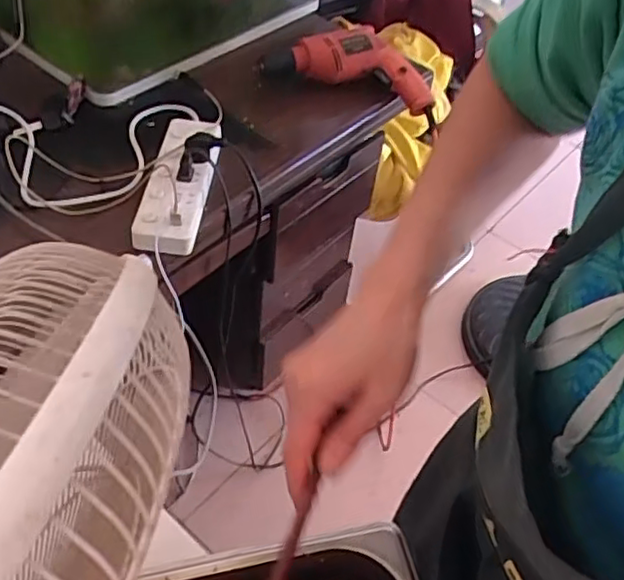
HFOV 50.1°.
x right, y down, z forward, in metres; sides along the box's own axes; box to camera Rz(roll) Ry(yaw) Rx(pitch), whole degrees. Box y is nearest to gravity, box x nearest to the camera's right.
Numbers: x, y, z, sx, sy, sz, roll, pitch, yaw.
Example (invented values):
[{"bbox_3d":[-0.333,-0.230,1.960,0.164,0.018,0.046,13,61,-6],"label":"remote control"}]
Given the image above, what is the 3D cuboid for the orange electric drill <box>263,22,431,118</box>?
[{"bbox_3d":[0.058,-0.334,0.990,0.258,0.073,0.081,7,47,0],"label":"orange electric drill"}]

